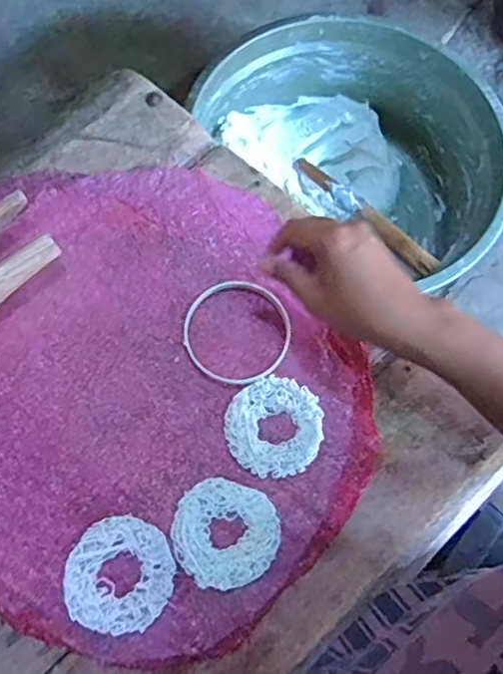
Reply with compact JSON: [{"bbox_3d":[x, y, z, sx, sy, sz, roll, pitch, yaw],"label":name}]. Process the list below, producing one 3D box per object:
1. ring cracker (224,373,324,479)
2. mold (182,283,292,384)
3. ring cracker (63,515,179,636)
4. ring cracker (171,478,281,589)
[{"bbox_3d":[0.020,0.073,0.497,0.078,0.011,0.078,-31,74,-10],"label":"ring cracker"},{"bbox_3d":[-0.012,-0.005,0.522,0.090,0.004,0.092,0,71,0],"label":"mold"},{"bbox_3d":[-0.097,0.177,0.457,0.078,0.011,0.079,0,71,0],"label":"ring cracker"},{"bbox_3d":[-0.020,0.151,0.469,0.079,0.009,0.075,0,71,0],"label":"ring cracker"}]

